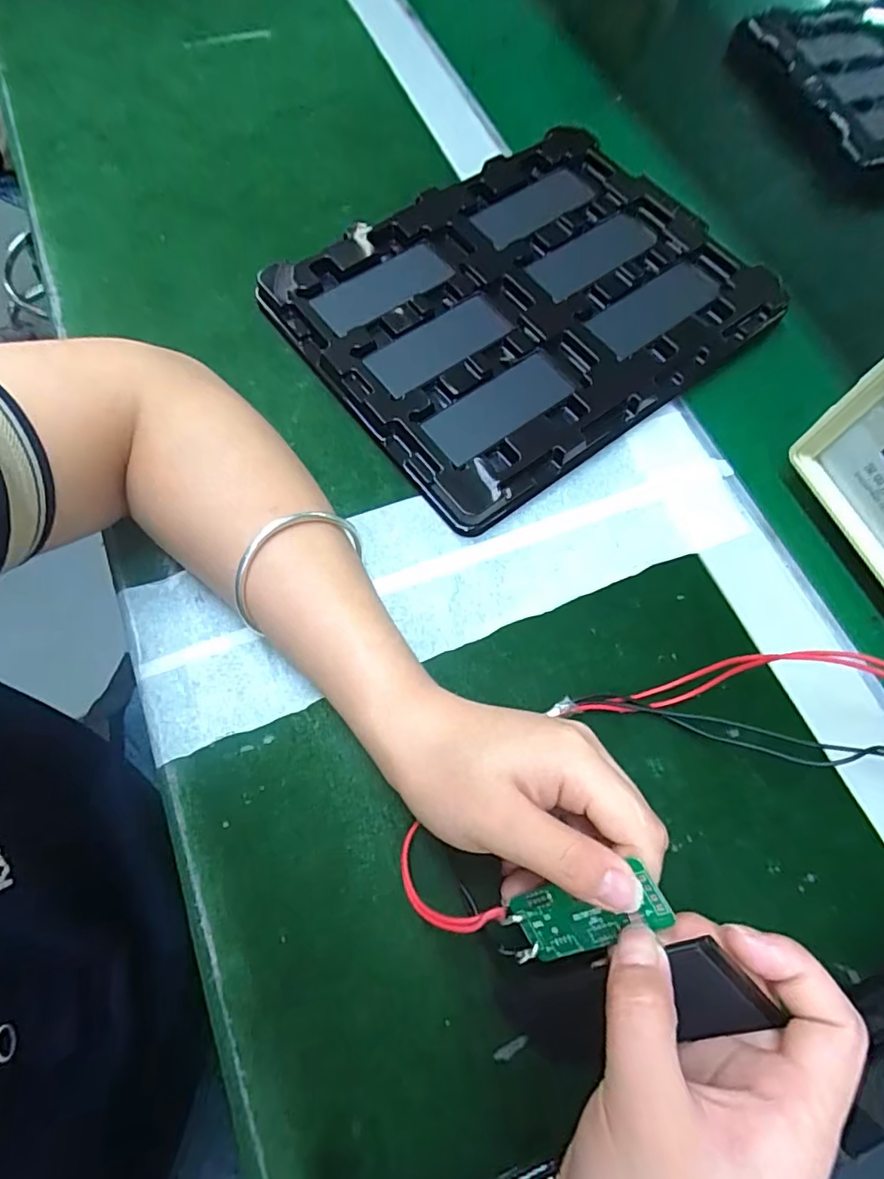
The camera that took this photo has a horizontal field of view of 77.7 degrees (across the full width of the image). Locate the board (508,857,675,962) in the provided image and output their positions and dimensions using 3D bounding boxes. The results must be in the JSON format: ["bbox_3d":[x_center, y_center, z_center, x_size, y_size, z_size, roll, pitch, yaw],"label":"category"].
[{"bbox_3d":[0.052,0.114,0.193,0.054,0.004,0.024,-32,82,25],"label":"board"}]

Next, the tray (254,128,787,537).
[{"bbox_3d":[0.050,-0.186,0.358,0.268,0.029,0.220,-36,74,-15],"label":"tray"}]

